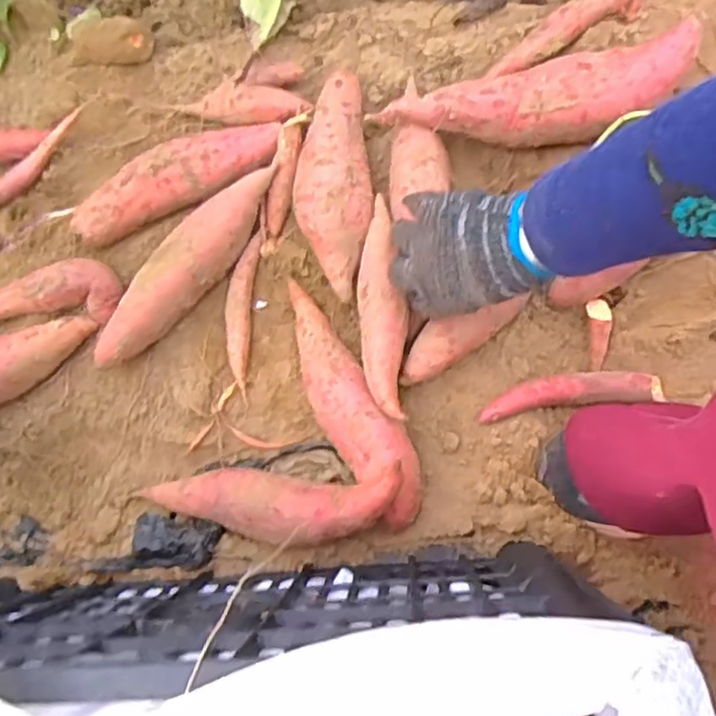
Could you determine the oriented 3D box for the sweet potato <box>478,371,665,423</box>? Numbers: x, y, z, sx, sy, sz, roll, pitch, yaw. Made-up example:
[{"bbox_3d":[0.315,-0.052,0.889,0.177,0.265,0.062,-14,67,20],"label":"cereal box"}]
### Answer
[{"bbox_3d":[0.188,0.028,0.583,0.163,0.018,0.036,-7,75,-1],"label":"sweet potato"}]

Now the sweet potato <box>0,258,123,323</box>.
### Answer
[{"bbox_3d":[-0.316,-0.049,0.612,0.187,0.032,0.051,-13,76,-3],"label":"sweet potato"}]

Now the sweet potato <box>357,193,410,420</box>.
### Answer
[{"bbox_3d":[0.020,-0.051,0.568,0.040,0.034,0.202,-2,72,0],"label":"sweet potato"}]

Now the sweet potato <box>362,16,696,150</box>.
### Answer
[{"bbox_3d":[0.167,-0.238,0.619,0.289,0.068,0.066,-10,75,-2],"label":"sweet potato"}]

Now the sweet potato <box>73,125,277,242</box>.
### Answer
[{"bbox_3d":[-0.175,-0.171,0.635,0.213,0.042,0.053,-23,76,-5],"label":"sweet potato"}]

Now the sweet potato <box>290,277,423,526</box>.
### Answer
[{"bbox_3d":[-0.015,0.031,0.571,0.056,0.048,0.240,-31,77,-7],"label":"sweet potato"}]

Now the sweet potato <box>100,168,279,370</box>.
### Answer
[{"bbox_3d":[-0.158,-0.086,0.609,0.054,0.047,0.233,40,79,10],"label":"sweet potato"}]

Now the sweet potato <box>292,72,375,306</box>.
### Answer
[{"bbox_3d":[-0.022,-0.170,0.621,0.072,0.048,0.224,2,75,1],"label":"sweet potato"}]

